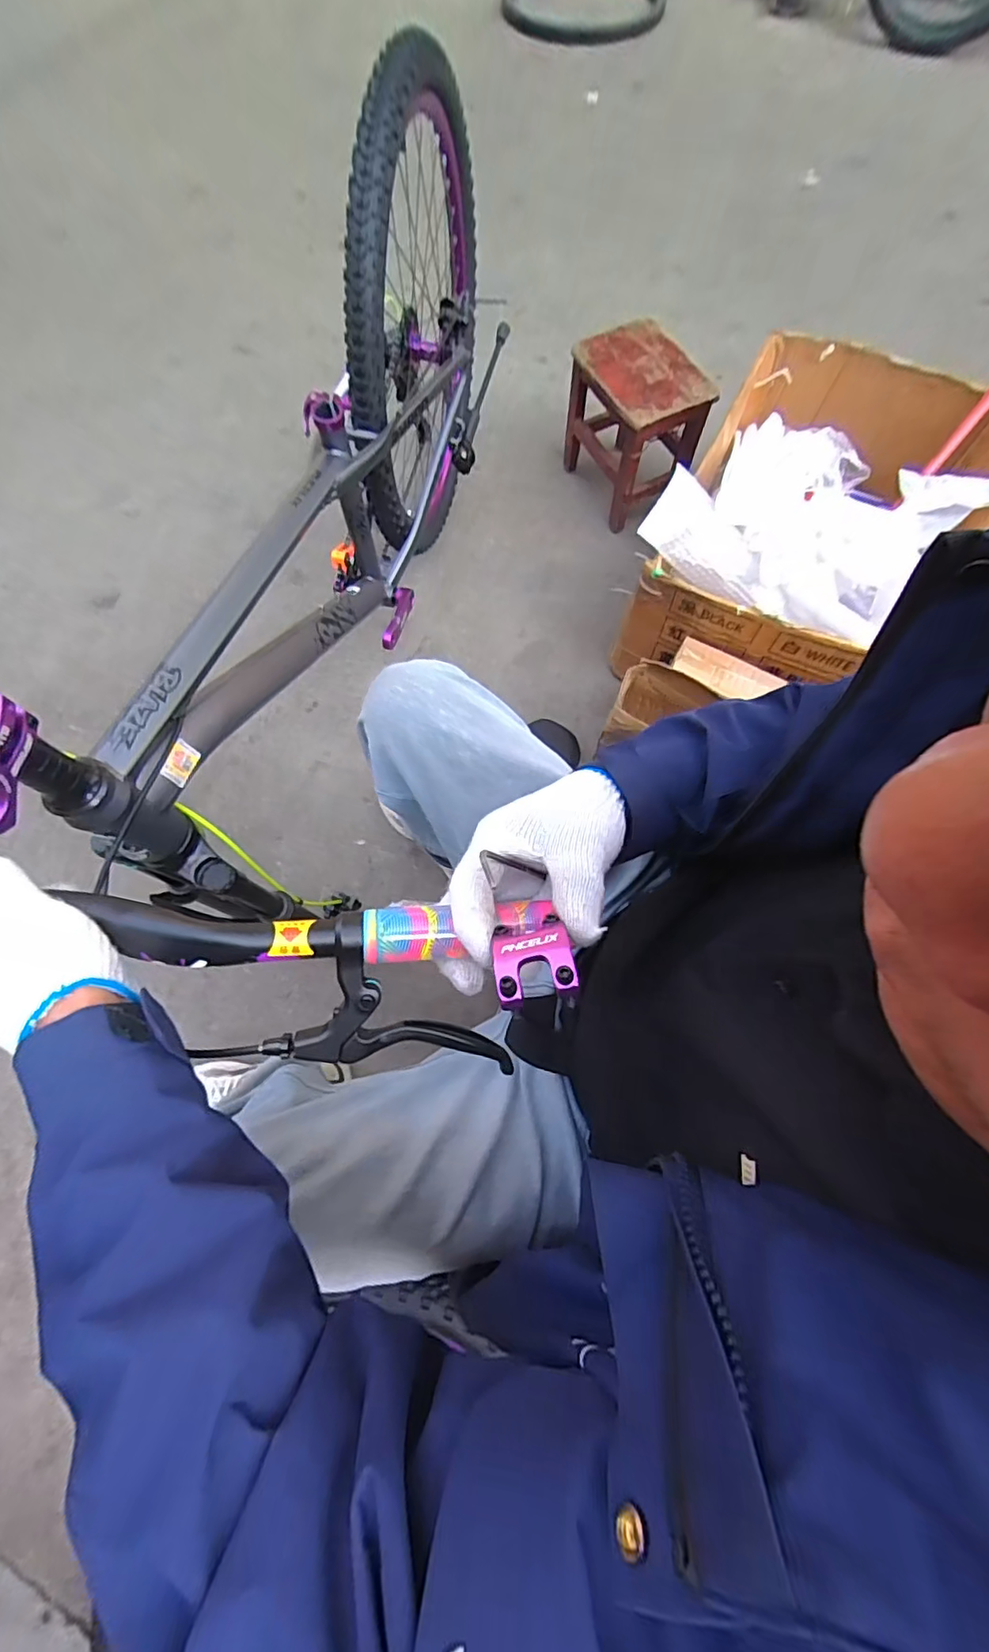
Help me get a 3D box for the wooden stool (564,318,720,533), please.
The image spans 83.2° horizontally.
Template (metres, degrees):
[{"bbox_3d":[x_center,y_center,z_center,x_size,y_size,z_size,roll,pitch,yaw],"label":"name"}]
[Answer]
[{"bbox_3d":[0.267,-0.789,1.127,0.160,0.278,0.244,-26,74,-7],"label":"wooden stool"}]

